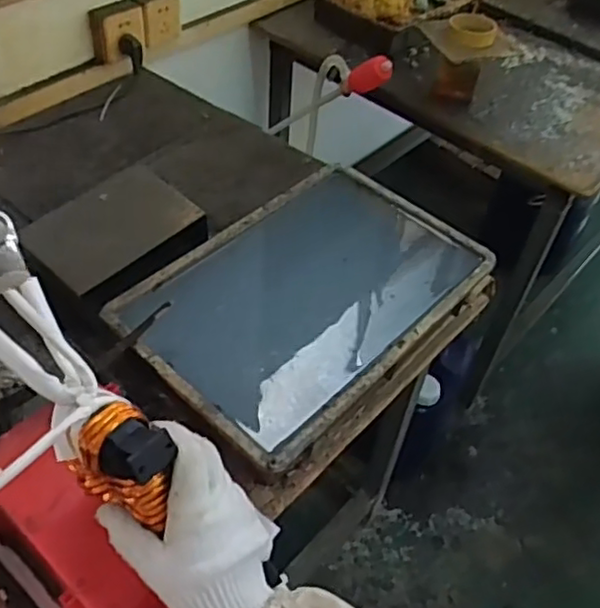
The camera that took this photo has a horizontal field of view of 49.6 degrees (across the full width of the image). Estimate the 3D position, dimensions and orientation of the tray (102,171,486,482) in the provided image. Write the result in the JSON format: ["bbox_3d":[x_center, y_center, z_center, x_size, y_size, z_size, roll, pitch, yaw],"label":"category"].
[{"bbox_3d":[0.012,-0.023,0.807,0.292,0.039,0.426,35,55,25],"label":"tray"}]

